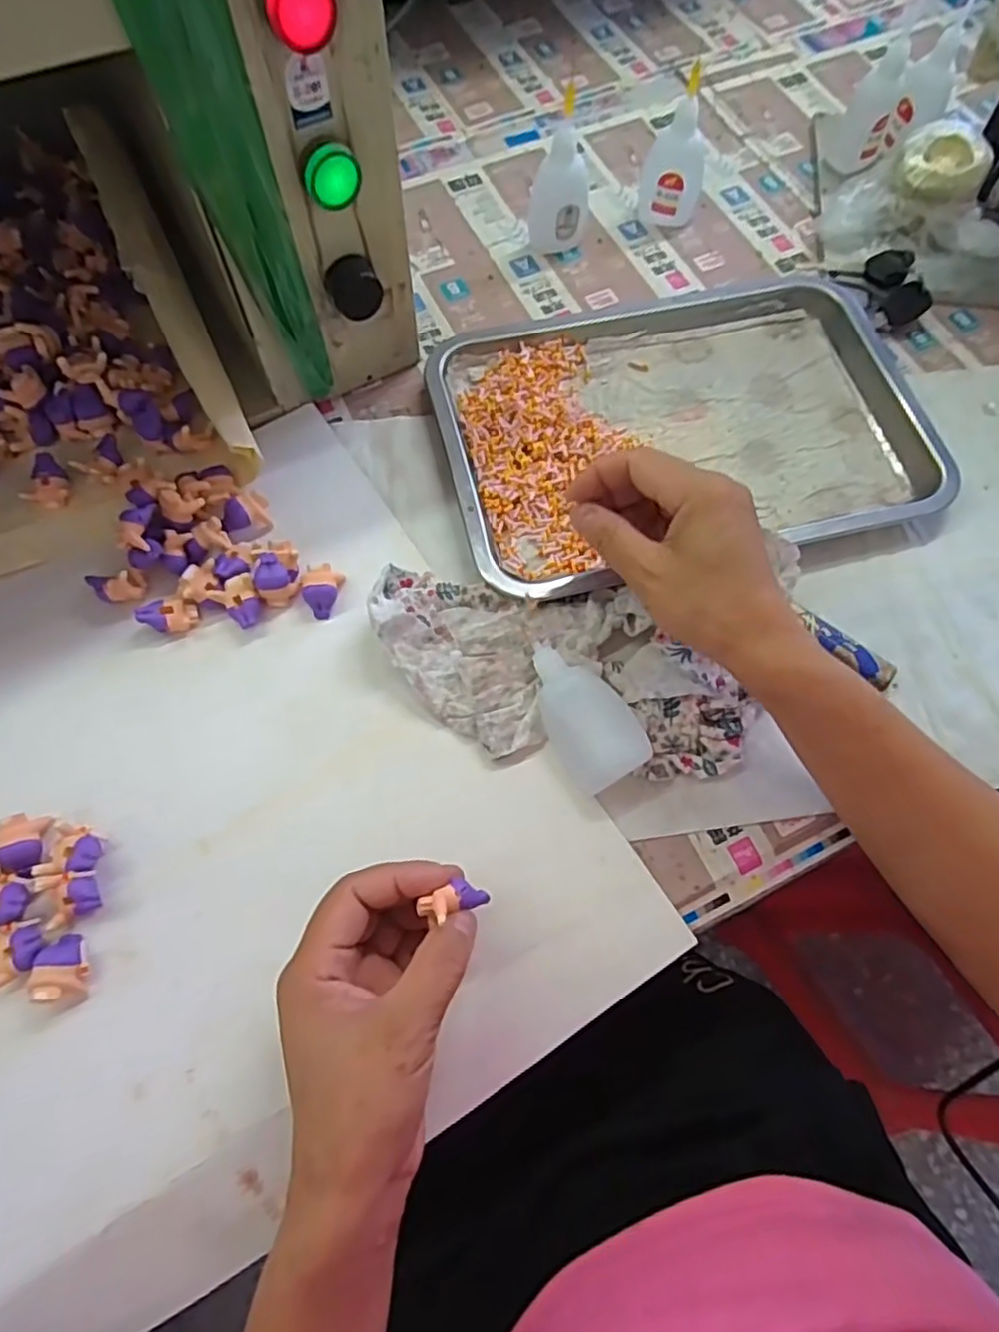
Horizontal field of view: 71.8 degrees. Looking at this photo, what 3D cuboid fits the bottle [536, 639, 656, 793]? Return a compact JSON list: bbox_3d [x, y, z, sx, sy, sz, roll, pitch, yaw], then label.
[{"bbox_3d":[0.045,0.024,0.377,0.042,0.020,0.084,-27,71,-13],"label":"bottle"}]

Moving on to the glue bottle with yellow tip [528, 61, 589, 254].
[{"bbox_3d":[0.046,-0.350,0.492,0.037,0.099,0.027,29,69,9],"label":"glue bottle with yellow tip"}]

